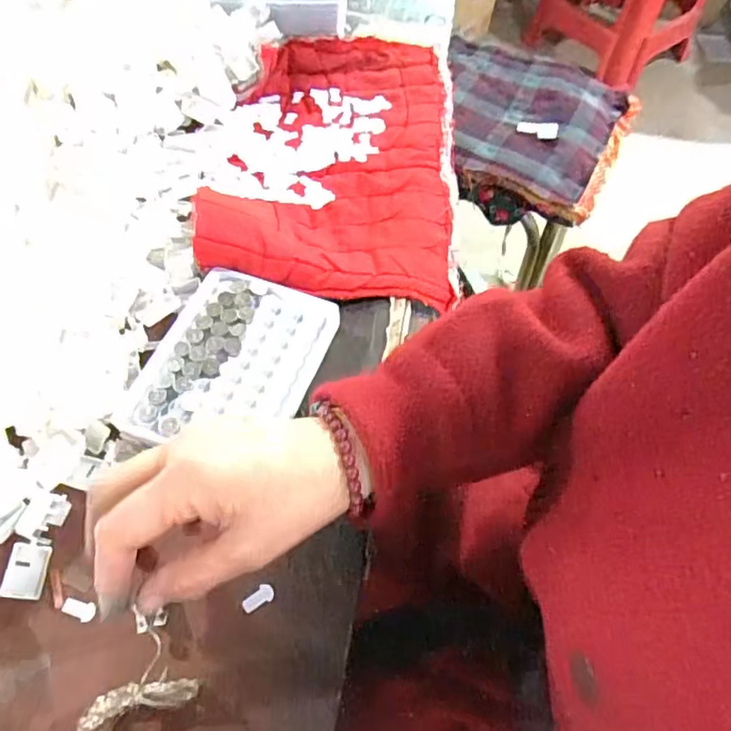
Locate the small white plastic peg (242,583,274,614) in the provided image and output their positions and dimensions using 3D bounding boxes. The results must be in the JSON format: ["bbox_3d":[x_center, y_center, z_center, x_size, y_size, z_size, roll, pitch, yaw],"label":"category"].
[{"bbox_3d":[-0.058,0.126,0.326,0.017,0.005,0.009,-29,65,-19],"label":"small white plastic peg"}]

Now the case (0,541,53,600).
[{"bbox_3d":[-0.181,0.110,0.323,0.020,0.005,0.028,21,53,-31],"label":"case"}]

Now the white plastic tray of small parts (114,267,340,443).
[{"bbox_3d":[-0.085,-0.003,0.382,0.099,0.014,0.126,20,60,8],"label":"white plastic tray of small parts"}]

